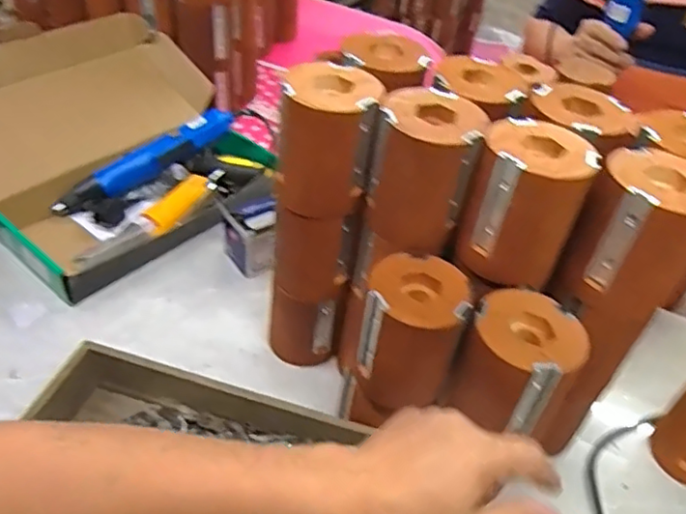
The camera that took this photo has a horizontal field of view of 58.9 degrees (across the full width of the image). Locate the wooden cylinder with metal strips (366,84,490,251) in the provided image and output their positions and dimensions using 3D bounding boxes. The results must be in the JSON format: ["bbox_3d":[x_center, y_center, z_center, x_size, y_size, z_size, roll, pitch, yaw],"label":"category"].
[{"bbox_3d":[0.062,-0.070,0.483,0.077,0.105,0.071,13,43,6],"label":"wooden cylinder with metal strips"}]

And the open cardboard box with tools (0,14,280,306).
[{"bbox_3d":[-0.298,-0.146,0.792,0.345,0.154,0.378,35,49,27],"label":"open cardboard box with tools"}]

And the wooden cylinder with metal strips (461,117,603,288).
[{"bbox_3d":[0.134,-0.040,0.458,0.078,0.100,0.072,20,44,13],"label":"wooden cylinder with metal strips"}]

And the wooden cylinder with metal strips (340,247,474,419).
[{"bbox_3d":[0.052,0.061,0.480,0.079,0.103,0.074,4,42,-4],"label":"wooden cylinder with metal strips"}]

